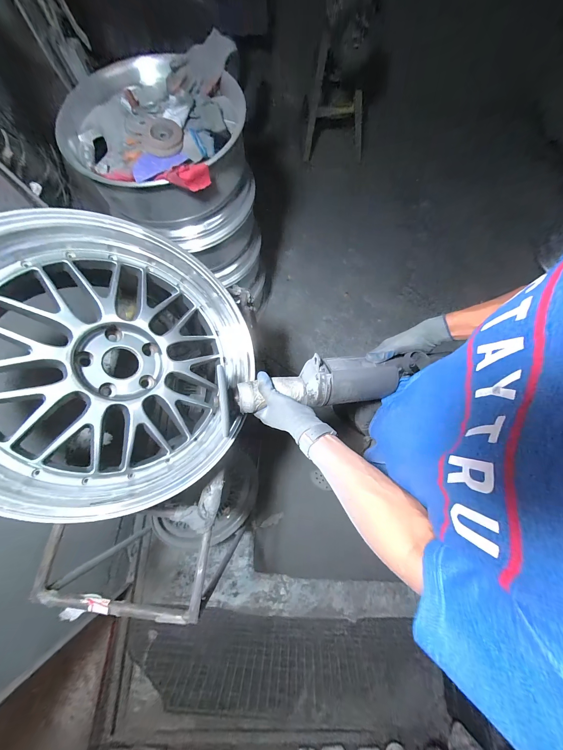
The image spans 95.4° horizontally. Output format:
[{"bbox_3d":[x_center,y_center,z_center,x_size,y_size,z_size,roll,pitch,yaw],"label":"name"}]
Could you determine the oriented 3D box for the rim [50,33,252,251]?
[{"bbox_3d":[-0.350,-0.658,0.800,0.496,0.271,0.433,-8,75,-2],"label":"rim"}]

